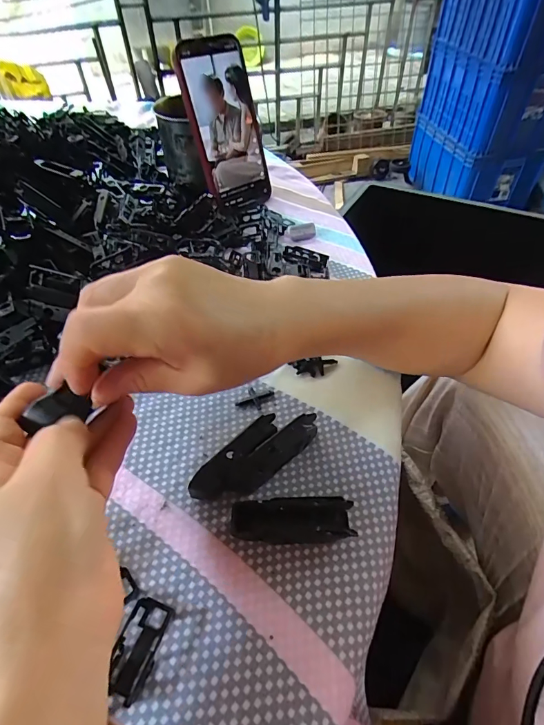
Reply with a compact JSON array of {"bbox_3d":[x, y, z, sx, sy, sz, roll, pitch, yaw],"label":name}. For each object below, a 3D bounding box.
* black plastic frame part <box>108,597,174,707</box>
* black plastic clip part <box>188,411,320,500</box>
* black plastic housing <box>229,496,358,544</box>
[{"bbox_3d":[-0.064,0.135,0.192,0.020,0.004,0.039,12,50,12],"label":"black plastic frame part"},{"bbox_3d":[-0.010,0.057,0.246,0.080,0.023,0.027,-34,56,-25],"label":"black plastic clip part"},{"bbox_3d":[0.011,0.087,0.224,0.065,0.015,0.022,-1,49,1],"label":"black plastic housing"}]

